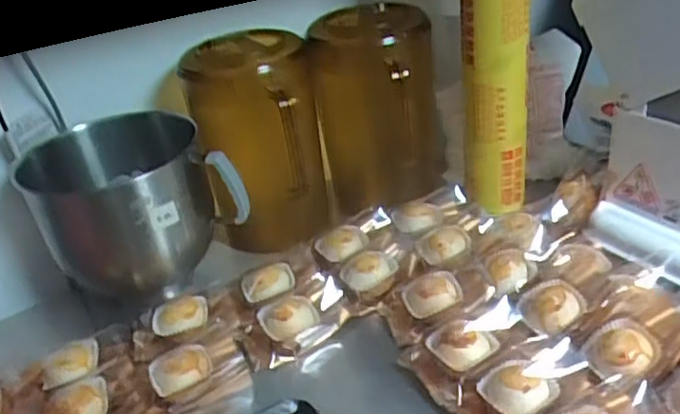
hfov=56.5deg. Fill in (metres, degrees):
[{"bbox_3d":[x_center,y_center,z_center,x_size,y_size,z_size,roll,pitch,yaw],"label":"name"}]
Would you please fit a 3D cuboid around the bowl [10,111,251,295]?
[{"bbox_3d":[-0.279,0.002,0.874,0.235,0.202,0.235,-5,31,3],"label":"bowl"}]

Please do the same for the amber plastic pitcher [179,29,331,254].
[{"bbox_3d":[-0.113,-0.076,0.924,0.164,0.309,0.181,-10,31,-7],"label":"amber plastic pitcher"}]

